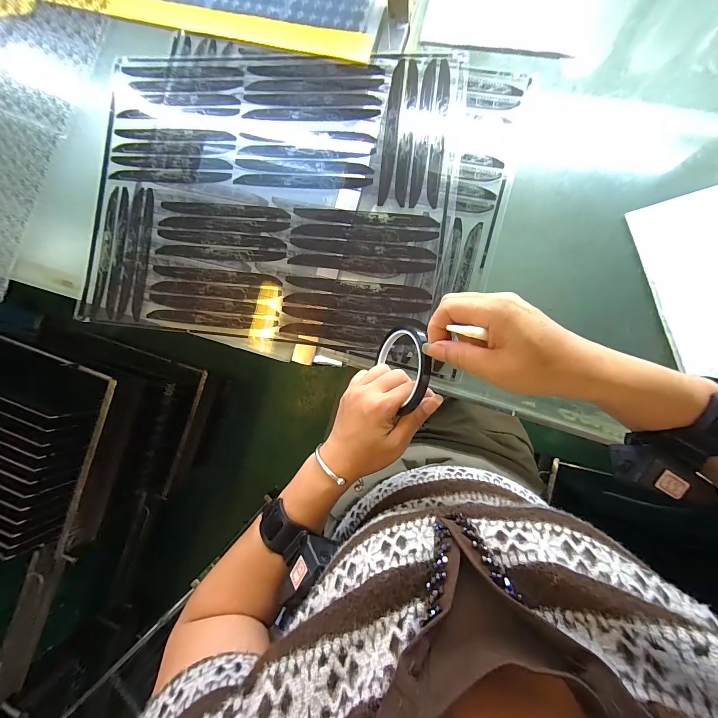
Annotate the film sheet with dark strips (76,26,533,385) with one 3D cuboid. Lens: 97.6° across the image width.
[{"bbox_3d":[-0.106,-0.225,0.446,0.580,0.011,0.416,10,90,7],"label":"film sheet with dark strips"}]

